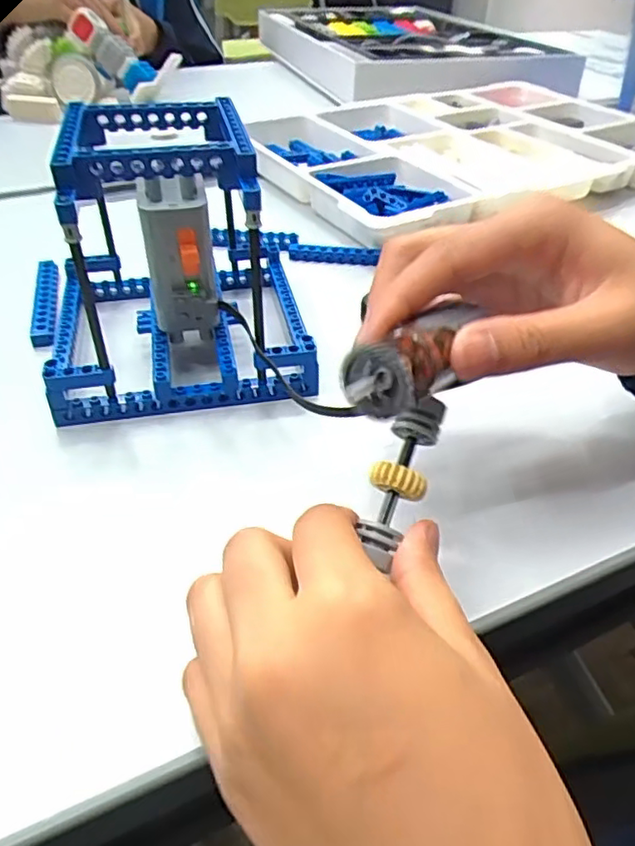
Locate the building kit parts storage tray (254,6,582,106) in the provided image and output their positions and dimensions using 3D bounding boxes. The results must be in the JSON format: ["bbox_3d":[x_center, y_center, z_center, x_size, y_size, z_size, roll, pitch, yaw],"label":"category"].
[{"bbox_3d":[0.128,-0.519,0.876,0.311,0.053,0.538,-10,37,-10],"label":"building kit parts storage tray"}]

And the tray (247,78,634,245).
[{"bbox_3d":[0.133,-0.252,0.584,0.385,0.035,0.267,-19,43,-23],"label":"tray"}]

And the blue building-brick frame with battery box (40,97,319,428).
[{"bbox_3d":[-0.075,-0.093,0.326,0.131,0.120,0.134,-8,41,-10],"label":"blue building-brick frame with battery box"}]

